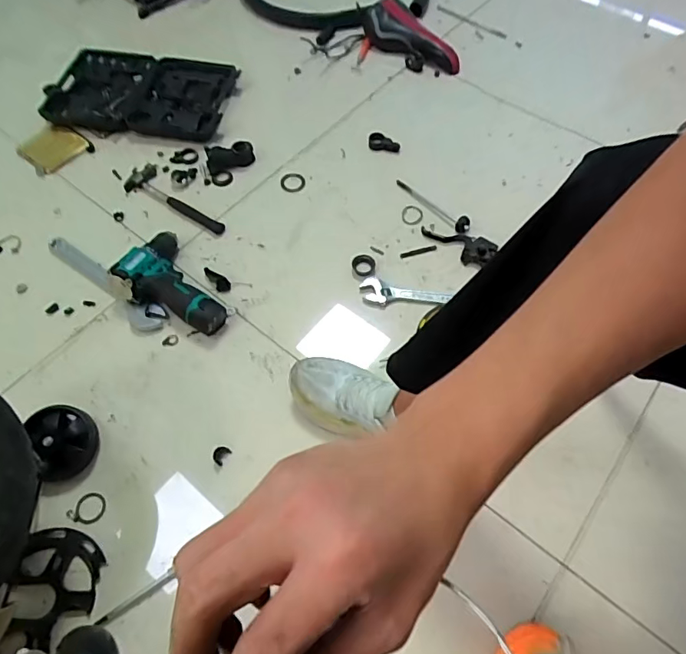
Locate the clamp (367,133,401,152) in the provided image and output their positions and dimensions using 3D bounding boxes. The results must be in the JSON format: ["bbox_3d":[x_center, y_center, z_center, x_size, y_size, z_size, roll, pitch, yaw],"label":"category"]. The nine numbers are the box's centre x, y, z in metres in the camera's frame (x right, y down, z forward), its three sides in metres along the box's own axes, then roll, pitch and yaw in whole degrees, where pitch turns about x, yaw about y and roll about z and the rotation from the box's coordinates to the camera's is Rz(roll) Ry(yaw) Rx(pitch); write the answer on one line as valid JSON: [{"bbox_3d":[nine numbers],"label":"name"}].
[{"bbox_3d":[0.089,-0.399,1.030,0.067,0.017,0.043,8,62,3],"label":"clamp"}]

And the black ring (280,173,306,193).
[{"bbox_3d":[-0.100,-0.289,0.959,0.051,0.009,0.050,1,61,-1],"label":"black ring"}]

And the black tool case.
[{"bbox_3d":[-0.438,-0.509,1.046,0.397,0.036,0.247,4,61,1],"label":"black tool case"}]

